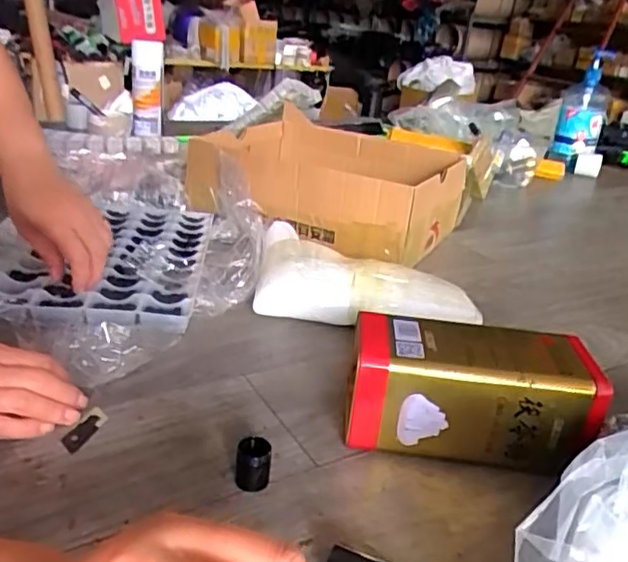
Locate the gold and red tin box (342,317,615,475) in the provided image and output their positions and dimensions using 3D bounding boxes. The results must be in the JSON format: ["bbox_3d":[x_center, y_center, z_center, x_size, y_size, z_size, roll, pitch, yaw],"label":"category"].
[{"bbox_3d":[0.114,0.083,0.450,0.171,0.086,0.082,9,24,7],"label":"gold and red tin box"}]

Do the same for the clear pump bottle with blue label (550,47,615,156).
[{"bbox_3d":[0.615,-0.386,1.381,0.096,0.219,0.117,15,26,21],"label":"clear pump bottle with blue label"}]

